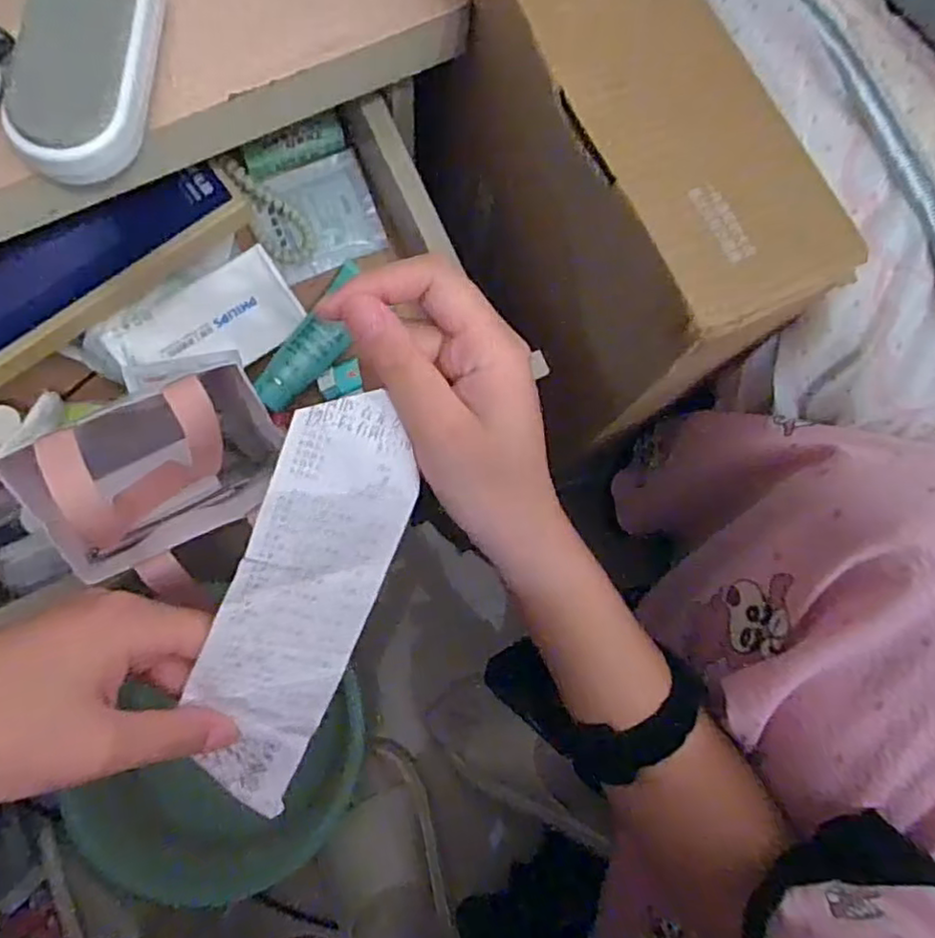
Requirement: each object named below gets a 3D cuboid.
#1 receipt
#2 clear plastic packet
[{"bbox_3d":[-0.068,0.057,0.260,0.053,0.011,0.175,19,100,-27],"label":"receipt"},{"bbox_3d":[-0.107,-0.178,0.469,0.084,0.006,0.073,-24,93,-7],"label":"clear plastic packet"}]

